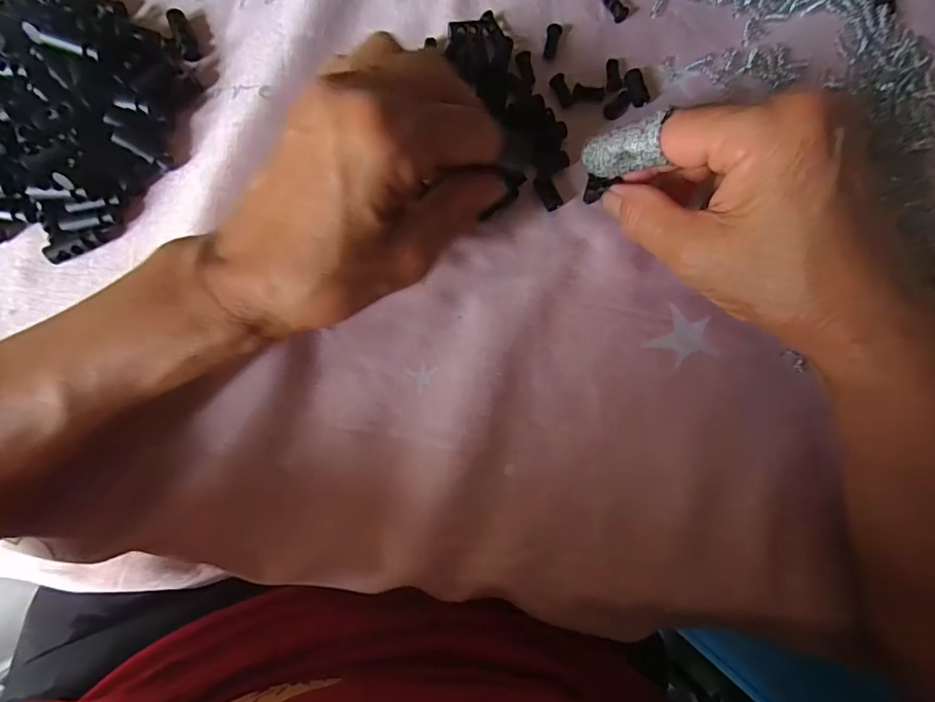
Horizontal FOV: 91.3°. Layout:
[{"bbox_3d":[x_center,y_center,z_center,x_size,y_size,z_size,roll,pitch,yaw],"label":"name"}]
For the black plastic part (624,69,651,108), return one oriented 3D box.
[{"bbox_3d":[0.092,-0.143,0.249,0.010,0.004,0.021,-14,84,-5],"label":"black plastic part"}]

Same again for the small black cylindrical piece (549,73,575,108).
[{"bbox_3d":[0.052,-0.141,0.248,0.008,0.004,0.017,-27,85,-6],"label":"small black cylindrical piece"}]

